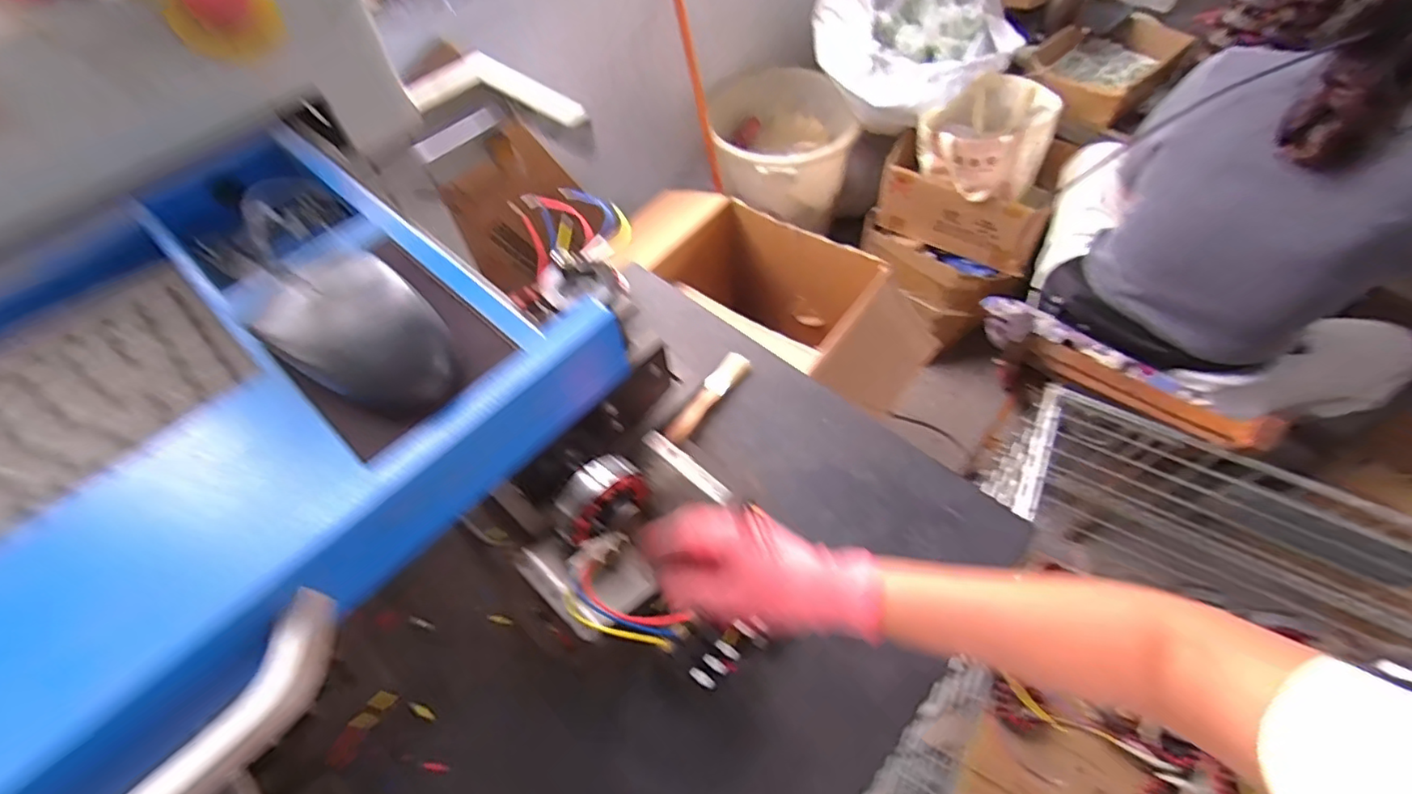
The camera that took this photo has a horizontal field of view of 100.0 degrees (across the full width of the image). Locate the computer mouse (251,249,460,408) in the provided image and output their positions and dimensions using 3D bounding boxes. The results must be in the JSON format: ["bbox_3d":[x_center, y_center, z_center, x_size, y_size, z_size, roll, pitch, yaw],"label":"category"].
[{"bbox_3d":[-0.150,-0.026,0.263,0.084,0.032,0.055,30,64,21],"label":"computer mouse"}]

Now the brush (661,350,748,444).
[{"bbox_3d":[0.003,-0.002,0.689,0.027,0.012,0.142,30,64,21],"label":"brush"}]

